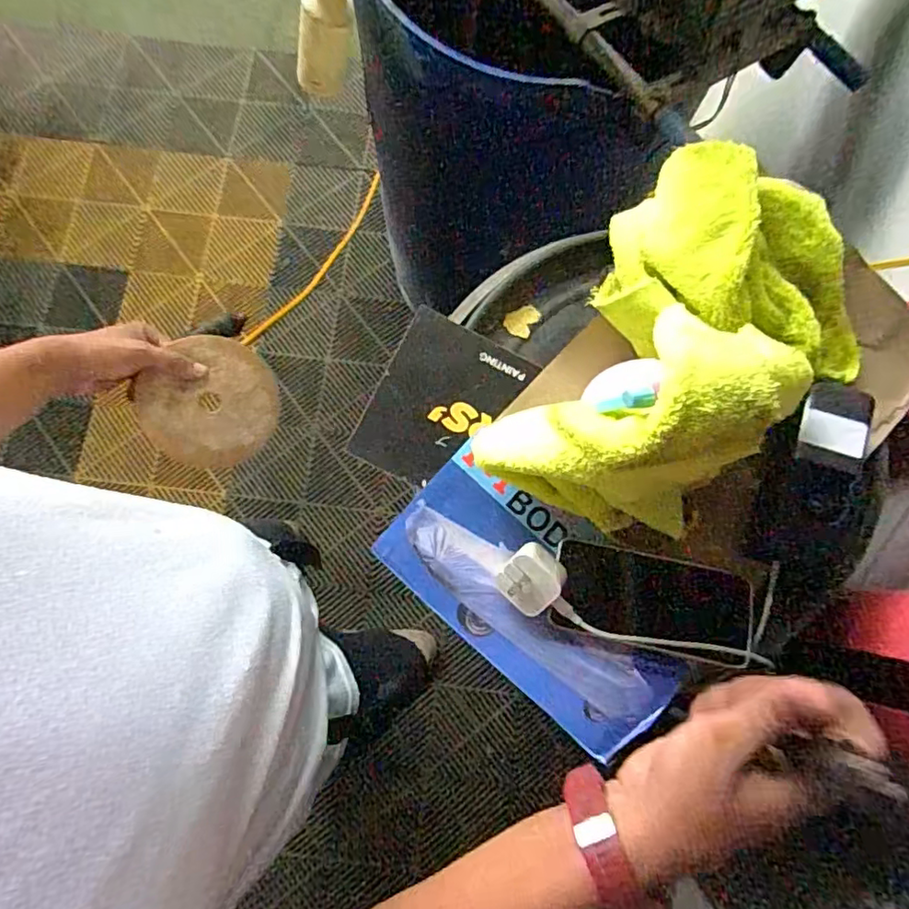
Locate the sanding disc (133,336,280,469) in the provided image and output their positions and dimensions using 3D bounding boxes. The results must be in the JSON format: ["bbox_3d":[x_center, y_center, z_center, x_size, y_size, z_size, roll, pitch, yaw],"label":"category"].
[{"bbox_3d":[-0.274,-0.057,0.655,0.141,0.010,0.142,-3,97,-24],"label":"sanding disc"}]

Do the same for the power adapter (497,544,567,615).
[{"bbox_3d":[0.065,0.104,0.487,0.048,0.040,0.050,43,80,8],"label":"power adapter"}]

